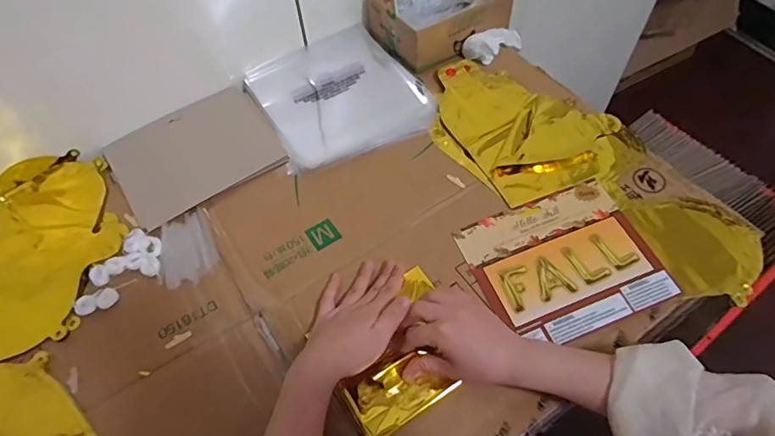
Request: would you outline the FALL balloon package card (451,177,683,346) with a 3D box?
[{"bbox_3d":[0.193,0.045,0.529,0.188,0.005,0.157,-20,58,-10],"label":"FALL balloon package card"}]

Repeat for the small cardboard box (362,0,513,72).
[{"bbox_3d":[0.082,-0.313,0.726,0.189,0.058,0.138,-32,61,-17],"label":"small cardboard box"}]

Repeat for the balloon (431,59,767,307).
[{"bbox_3d":[0.241,-0.066,0.603,0.426,0.022,0.185,28,62,19],"label":"balloon"}]

